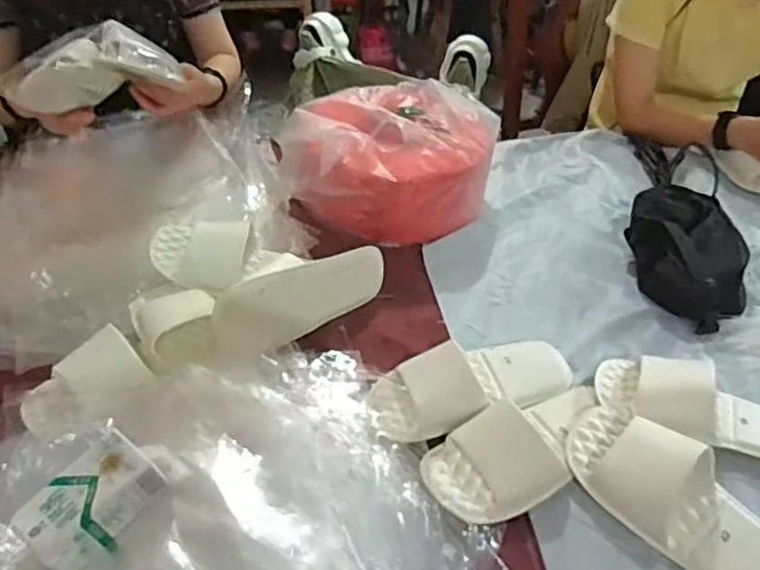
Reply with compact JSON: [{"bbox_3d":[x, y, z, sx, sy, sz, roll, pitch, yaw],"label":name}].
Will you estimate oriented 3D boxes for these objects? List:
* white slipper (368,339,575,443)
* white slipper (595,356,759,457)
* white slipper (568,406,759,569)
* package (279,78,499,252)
[{"bbox_3d":[0.104,0.096,0.667,0.234,0.042,0.094,-13,43,-15],"label":"white slipper"},{"bbox_3d":[0.345,0.125,0.647,0.221,0.052,0.086,22,46,22],"label":"white slipper"},{"bbox_3d":[0.283,0.200,0.566,0.099,0.059,0.234,-30,50,-30],"label":"white slipper"},{"bbox_3d":[0.016,-0.191,0.935,0.282,0.144,0.244,-26,48,-27],"label":"package"}]

